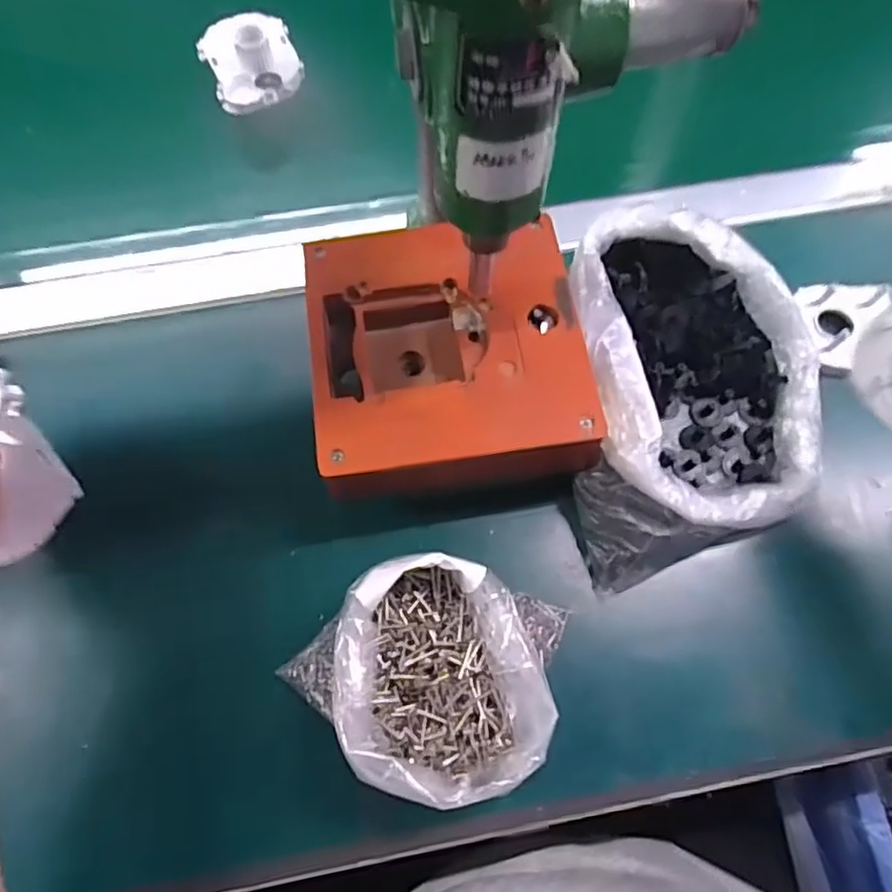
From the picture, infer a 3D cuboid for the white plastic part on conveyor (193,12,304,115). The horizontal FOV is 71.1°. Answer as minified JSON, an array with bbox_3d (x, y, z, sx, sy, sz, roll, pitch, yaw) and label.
[{"bbox_3d":[-0.152,-0.304,0.481,0.070,0.031,0.090,-17,69,-7],"label":"white plastic part on conveyor"}]

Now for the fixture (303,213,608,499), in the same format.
[{"bbox_3d":[0.001,-0.051,0.361,0.148,0.042,0.154,-9,68,-4],"label":"fixture"}]

